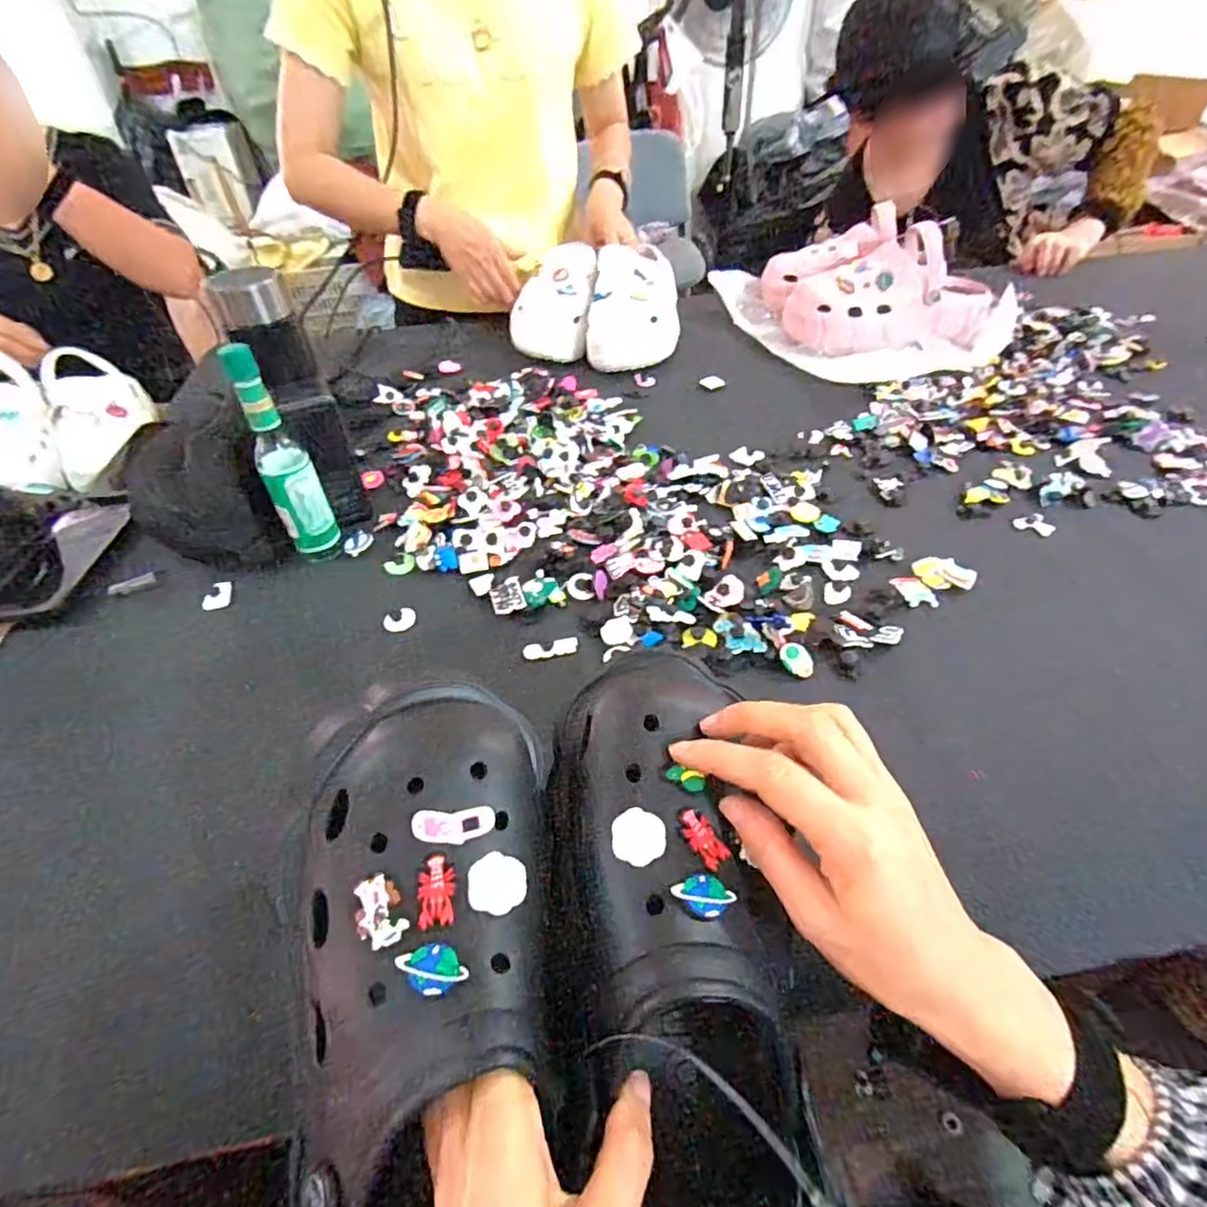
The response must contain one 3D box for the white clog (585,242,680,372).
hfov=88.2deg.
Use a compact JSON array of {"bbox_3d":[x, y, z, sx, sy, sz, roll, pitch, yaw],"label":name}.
[{"bbox_3d":[0.045,-0.420,0.859,0.118,0.092,0.241,2,45,5],"label":"white clog"}]

